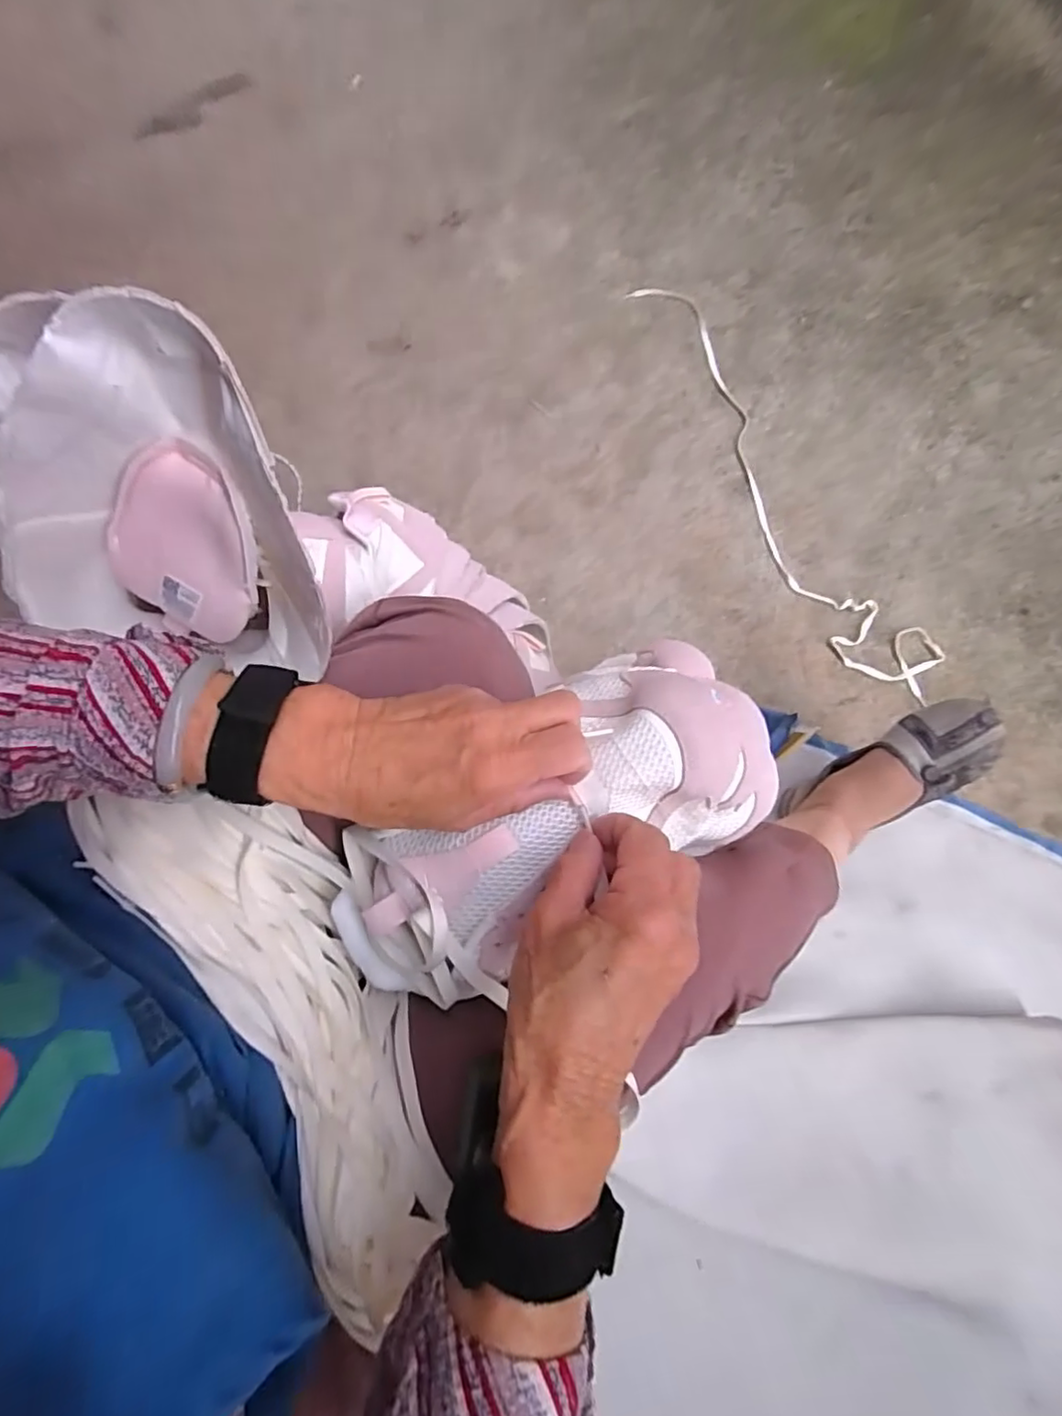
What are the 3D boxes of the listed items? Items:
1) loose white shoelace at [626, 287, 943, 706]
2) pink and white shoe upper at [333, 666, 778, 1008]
[{"bbox_3d":[0.317,-0.301,0.792,0.119,0.014,0.674,-28,80,-6],"label":"loose white shoelace"},{"bbox_3d":[0.010,0.072,0.350,0.255,0.120,0.117,-29,80,-5],"label":"pink and white shoe upper"}]

